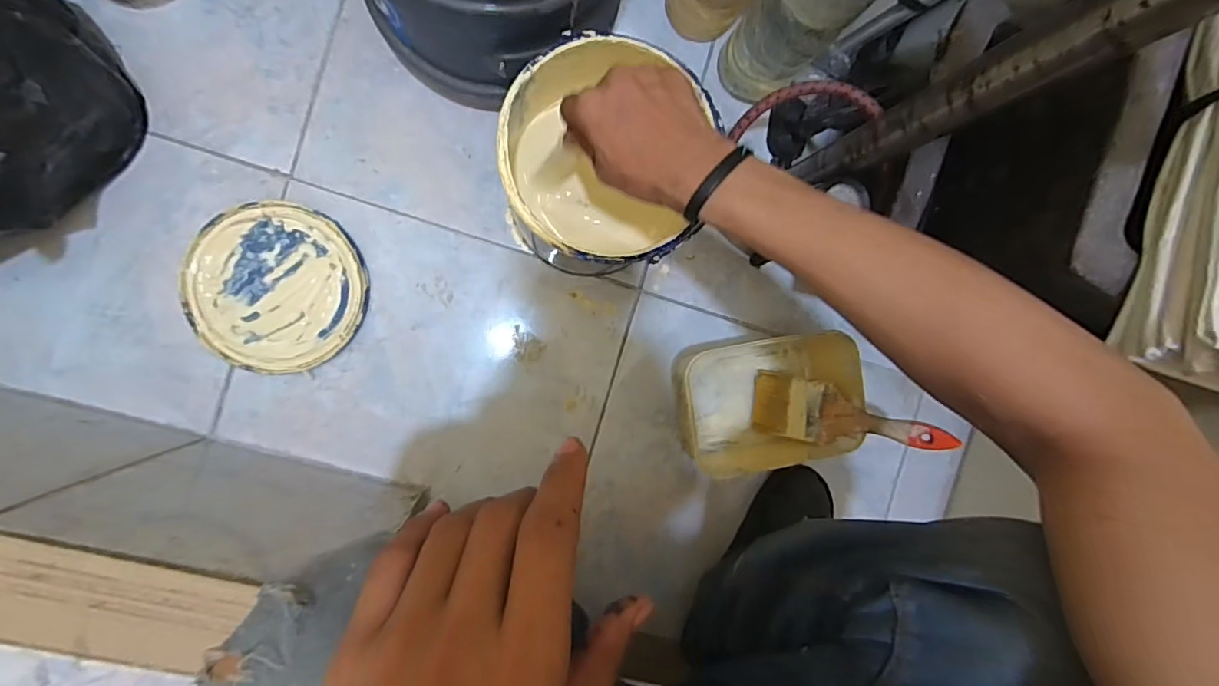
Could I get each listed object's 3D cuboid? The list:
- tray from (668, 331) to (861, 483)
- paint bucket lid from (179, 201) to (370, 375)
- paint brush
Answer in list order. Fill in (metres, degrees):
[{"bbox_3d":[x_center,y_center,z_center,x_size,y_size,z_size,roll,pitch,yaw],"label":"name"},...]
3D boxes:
[{"bbox_3d":[0.193,0.066,0.635,0.213,0.082,0.149,-6,93,-9],"label":"tray"},{"bbox_3d":[-0.355,-0.060,0.579,0.173,0.013,0.176,0,92,-9],"label":"paint bucket lid"},{"bbox_3d":[0.263,0.084,0.606,0.016,0.207,0.071,10,90,-54],"label":"paint brush"}]

